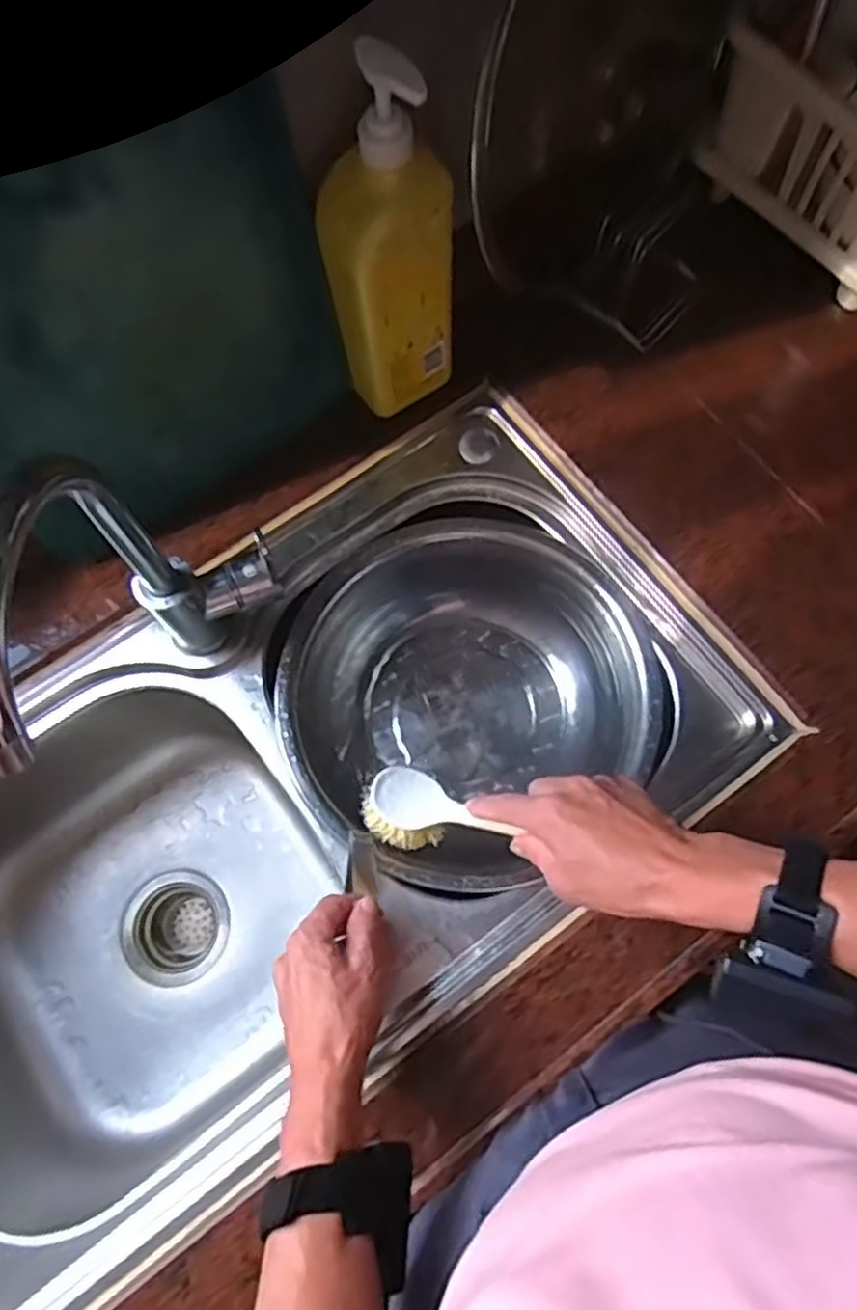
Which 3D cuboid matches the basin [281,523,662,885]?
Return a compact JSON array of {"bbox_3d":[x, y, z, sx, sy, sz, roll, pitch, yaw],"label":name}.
[{"bbox_3d":[0.029,0.034,0.681,0.308,0.085,0.287,-1,72,2],"label":"basin"}]

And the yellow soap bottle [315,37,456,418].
[{"bbox_3d":[-0.028,-0.296,0.559,0.091,0.258,0.062,-17,72,-4],"label":"yellow soap bottle"}]

